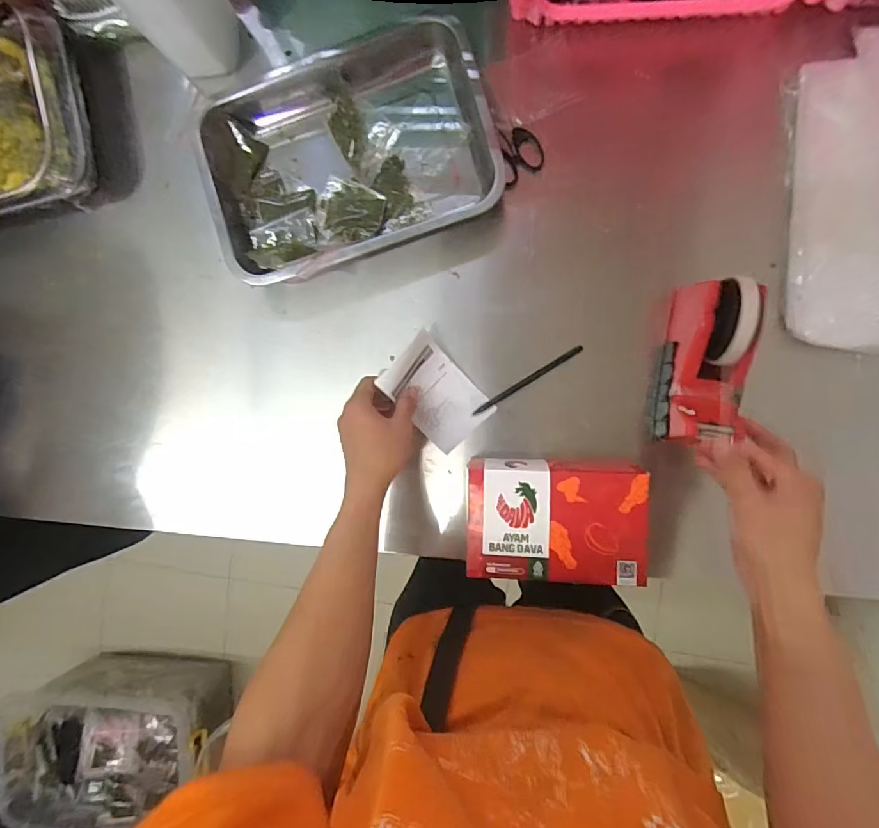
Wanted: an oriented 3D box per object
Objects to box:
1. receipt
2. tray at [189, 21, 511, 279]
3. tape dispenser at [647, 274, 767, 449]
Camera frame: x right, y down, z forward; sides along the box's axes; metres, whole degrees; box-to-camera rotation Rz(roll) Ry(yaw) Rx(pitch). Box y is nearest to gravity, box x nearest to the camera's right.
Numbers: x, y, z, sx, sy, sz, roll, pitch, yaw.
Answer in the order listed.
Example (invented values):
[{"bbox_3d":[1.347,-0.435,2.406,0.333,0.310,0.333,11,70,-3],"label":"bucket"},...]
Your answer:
[{"bbox_3d":[-0.005,-0.020,0.527,0.080,0.045,0.114,-43,87,6],"label":"receipt"},{"bbox_3d":[-0.101,-0.283,0.525,0.304,0.065,0.231,-19,89,7],"label":"tray"},{"bbox_3d":[0.257,-0.047,0.465,0.065,0.104,0.150,4,92,7],"label":"tape dispenser"}]

